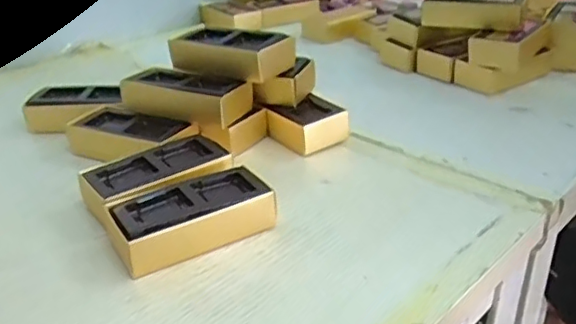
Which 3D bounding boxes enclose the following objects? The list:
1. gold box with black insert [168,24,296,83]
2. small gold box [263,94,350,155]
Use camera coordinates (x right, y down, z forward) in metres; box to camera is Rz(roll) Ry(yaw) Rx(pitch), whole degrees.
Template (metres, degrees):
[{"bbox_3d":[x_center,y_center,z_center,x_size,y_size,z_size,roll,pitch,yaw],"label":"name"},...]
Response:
[{"bbox_3d":[-0.055,-0.108,0.577,0.118,0.033,0.059,12,30,25],"label":"gold box with black insert"},{"bbox_3d":[0.019,-0.038,0.578,0.052,0.034,0.062,-22,33,-34],"label":"small gold box"}]

